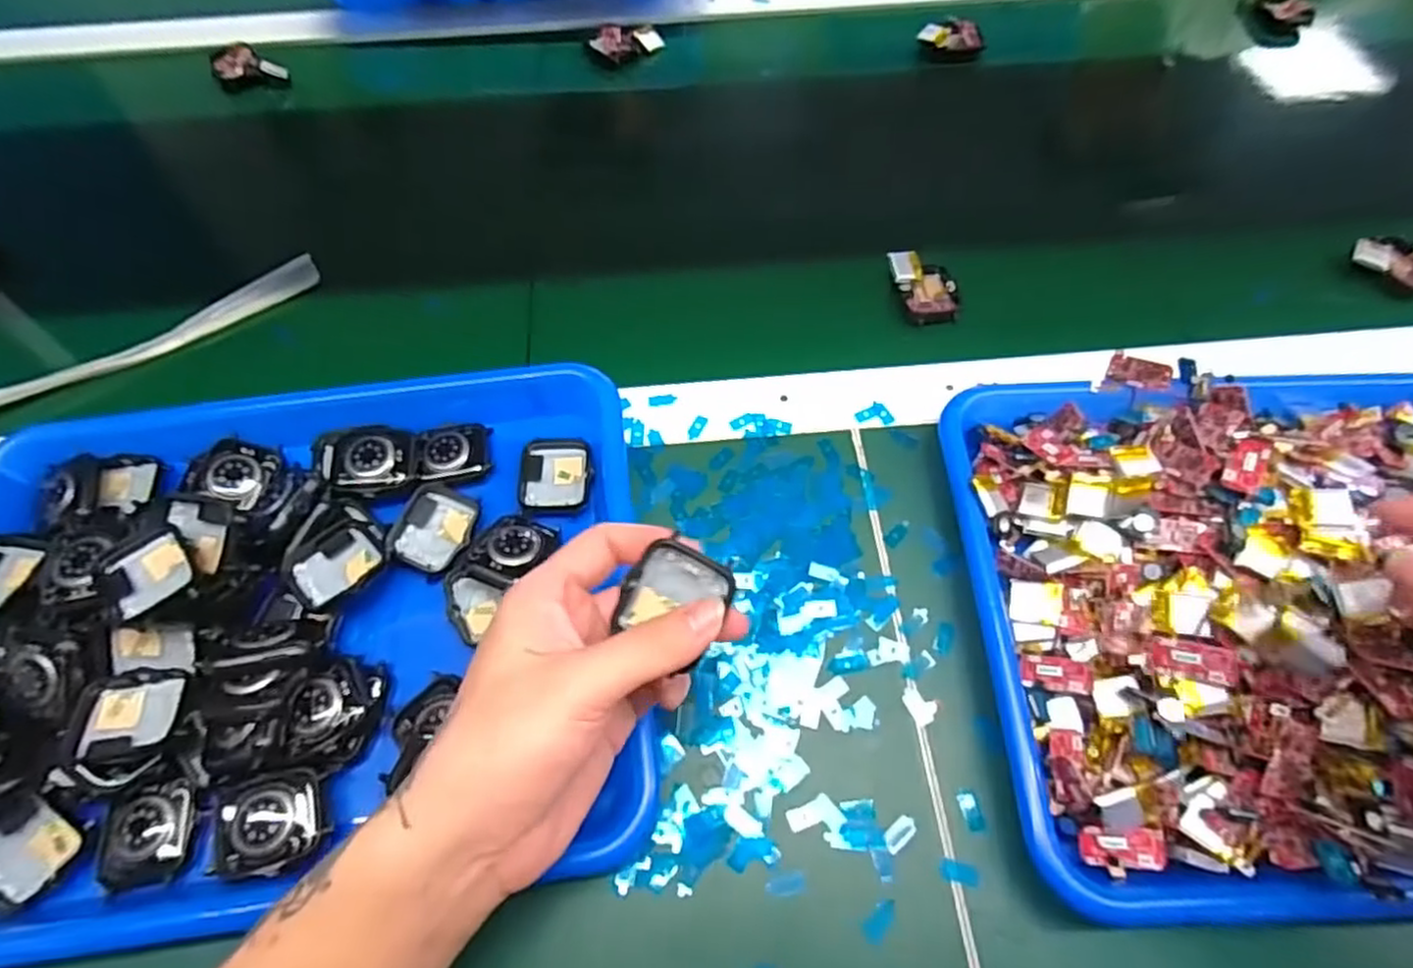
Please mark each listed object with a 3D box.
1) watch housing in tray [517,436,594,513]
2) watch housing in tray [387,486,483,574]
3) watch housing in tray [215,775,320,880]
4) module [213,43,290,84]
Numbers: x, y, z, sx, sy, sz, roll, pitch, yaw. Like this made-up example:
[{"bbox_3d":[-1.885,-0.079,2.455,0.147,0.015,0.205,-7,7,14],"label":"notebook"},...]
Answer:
[{"bbox_3d":[-0.081,-0.007,0.380,0.038,0.006,0.047,-4,61,-2],"label":"watch housing in tray"},{"bbox_3d":[-0.139,0.023,0.363,0.040,0.010,0.044,12,62,7],"label":"watch housing in tray"},{"bbox_3d":[-0.182,0.142,0.294,0.041,0.014,0.036,-12,62,-6],"label":"watch housing in tray"},{"bbox_3d":[-0.371,-0.335,0.573,0.049,0.021,0.036,27,65,14],"label":"module"}]

